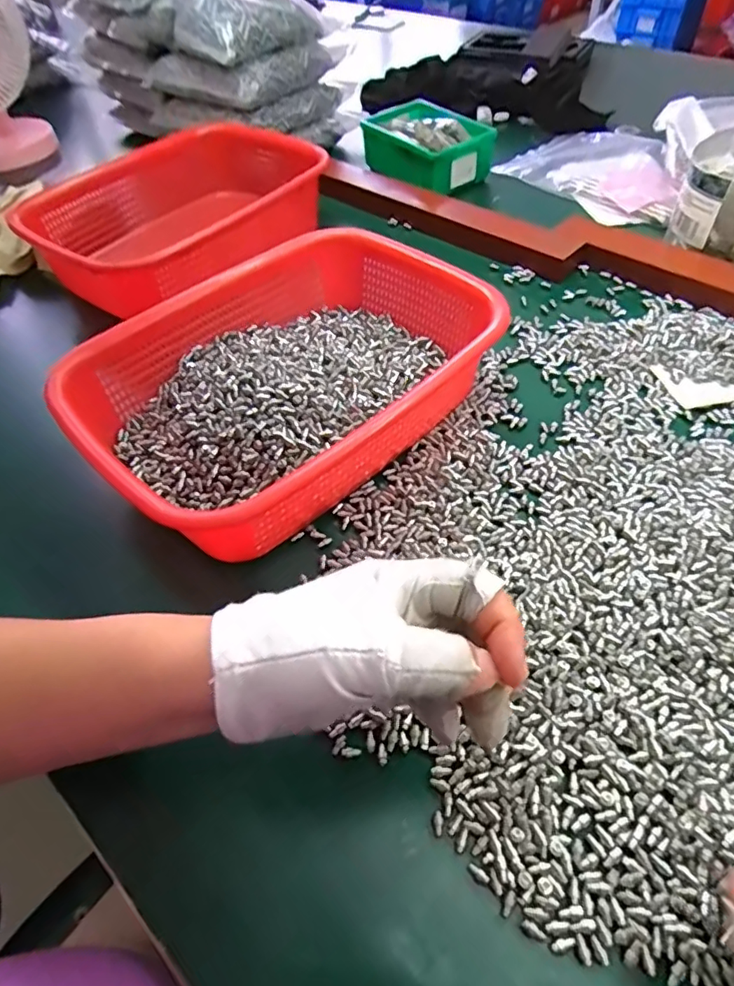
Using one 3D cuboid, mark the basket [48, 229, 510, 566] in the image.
[{"bbox_3d":[-0.052,-0.082,0.403,0.207,0.075,0.282,37,63,28],"label":"basket"}]

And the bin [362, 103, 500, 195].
[{"bbox_3d":[0.073,-0.419,0.679,0.107,0.057,0.142,-29,55,-17],"label":"bin"}]

